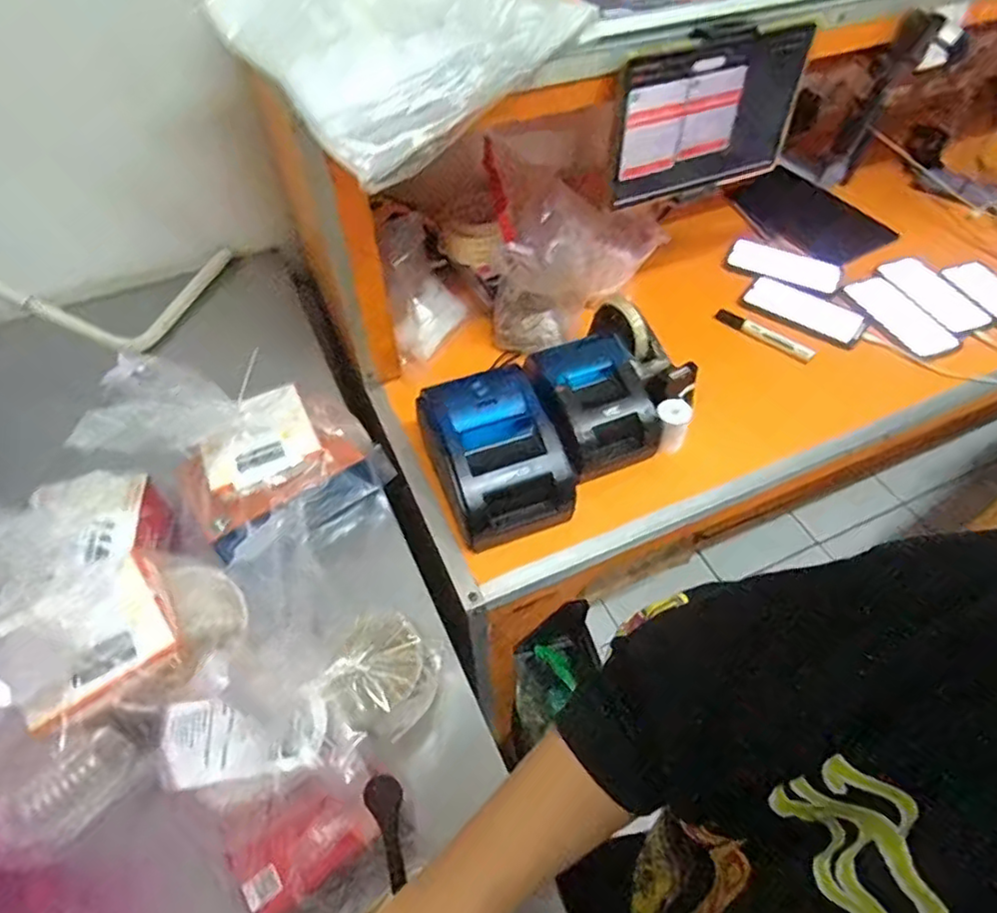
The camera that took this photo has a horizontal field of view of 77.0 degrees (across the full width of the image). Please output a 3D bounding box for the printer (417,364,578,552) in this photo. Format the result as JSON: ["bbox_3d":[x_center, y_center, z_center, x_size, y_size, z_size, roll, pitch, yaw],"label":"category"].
[{"bbox_3d":[0.008,-0.004,0.691,0.152,0.107,0.159,-15,53,-10],"label":"printer"}]

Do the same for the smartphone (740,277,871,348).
[{"bbox_3d":[0.452,-0.220,0.922,0.171,0.009,0.077,33,59,24],"label":"smartphone"}]

